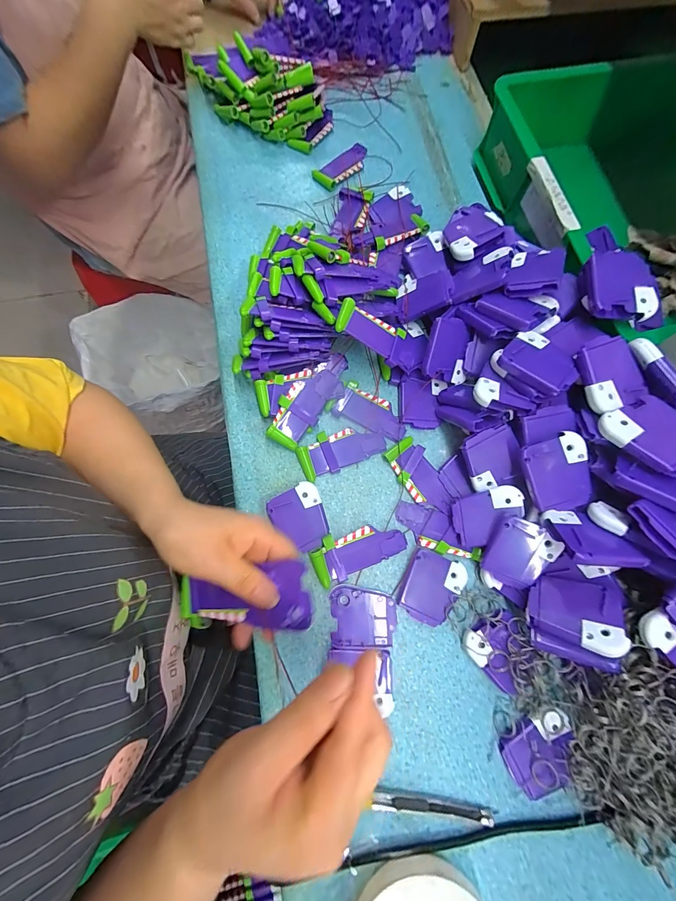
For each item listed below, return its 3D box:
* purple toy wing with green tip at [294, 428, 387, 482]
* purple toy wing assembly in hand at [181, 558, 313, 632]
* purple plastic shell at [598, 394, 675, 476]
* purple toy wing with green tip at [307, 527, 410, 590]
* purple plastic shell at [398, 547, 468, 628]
[{"bbox_3d":[0.003,-0.002,0.344,0.088,0.008,0.041,-24,77,-6],"label":"purple toy wing with green tip"},{"bbox_3d":[-0.079,0.122,0.271,0.117,0.012,0.049,-11,75,16],"label":"purple toy wing assembly in hand"},{"bbox_3d":[0.244,-0.013,0.252,0.050,0.010,0.062,-33,62,-5],"label":"purple plastic shell"},{"bbox_3d":[0.020,0.094,0.315,0.088,0.016,0.041,-22,77,-6],"label":"purple toy wing with green tip"},{"bbox_3d":[0.087,0.129,0.310,0.050,0.010,0.061,28,77,7],"label":"purple plastic shell"}]

